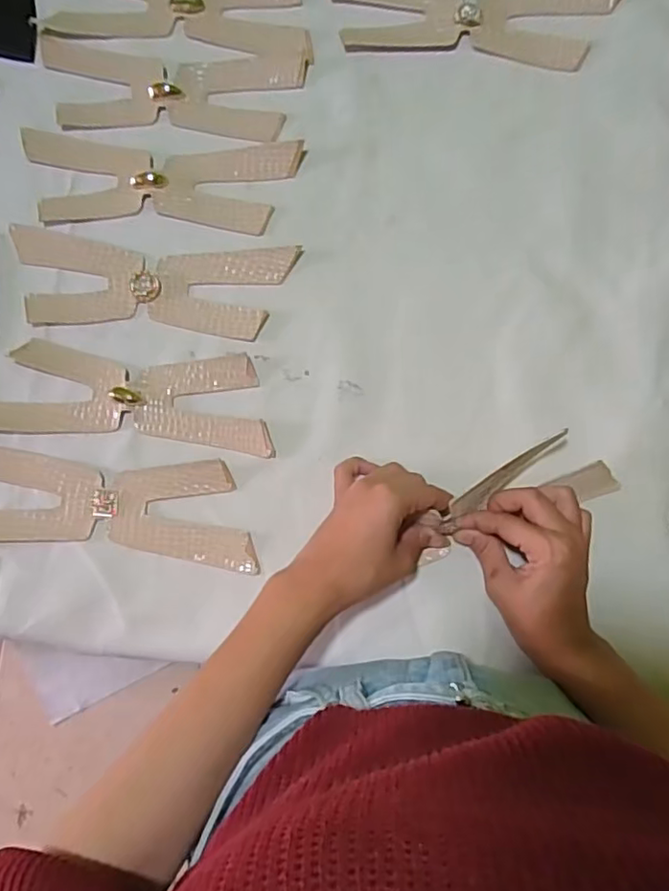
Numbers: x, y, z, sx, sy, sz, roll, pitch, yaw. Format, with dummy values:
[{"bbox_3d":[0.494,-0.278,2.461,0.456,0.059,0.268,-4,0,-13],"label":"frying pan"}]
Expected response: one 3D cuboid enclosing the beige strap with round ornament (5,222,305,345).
[{"bbox_3d":[-0.149,-0.130,0.489,0.225,0.006,0.074,6,84,5],"label":"beige strap with round ornament"}]

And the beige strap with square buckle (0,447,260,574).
[{"bbox_3d":[-0.173,0.046,0.465,0.229,0.011,0.077,6,84,4],"label":"beige strap with square buckle"}]

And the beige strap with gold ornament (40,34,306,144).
[{"bbox_3d":[-0.142,-0.300,0.512,0.222,0.006,0.077,9,84,5],"label":"beige strap with gold ornament"}]

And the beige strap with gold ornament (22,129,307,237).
[{"bbox_3d":[-0.144,-0.216,0.500,0.229,0.007,0.076,4,84,4],"label":"beige strap with gold ornament"}]

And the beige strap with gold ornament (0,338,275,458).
[{"bbox_3d":[-0.164,-0.040,0.475,0.232,0.008,0.073,5,84,4],"label":"beige strap with gold ornament"}]

